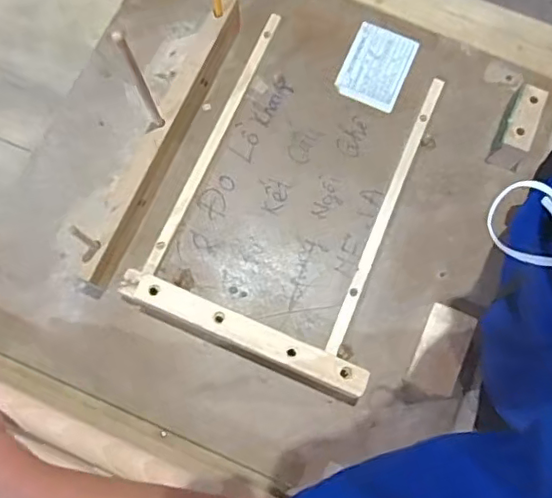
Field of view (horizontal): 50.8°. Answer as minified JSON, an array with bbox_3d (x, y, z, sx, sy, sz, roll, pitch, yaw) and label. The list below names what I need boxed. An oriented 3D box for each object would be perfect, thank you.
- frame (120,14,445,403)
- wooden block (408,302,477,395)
[{"bbox_3d":[0.027,-0.070,0.643,0.266,0.055,0.388,20,76,4],"label":"frame"},{"bbox_3d":[0.174,0.106,0.613,0.049,0.031,0.087,25,77,5],"label":"wooden block"}]

